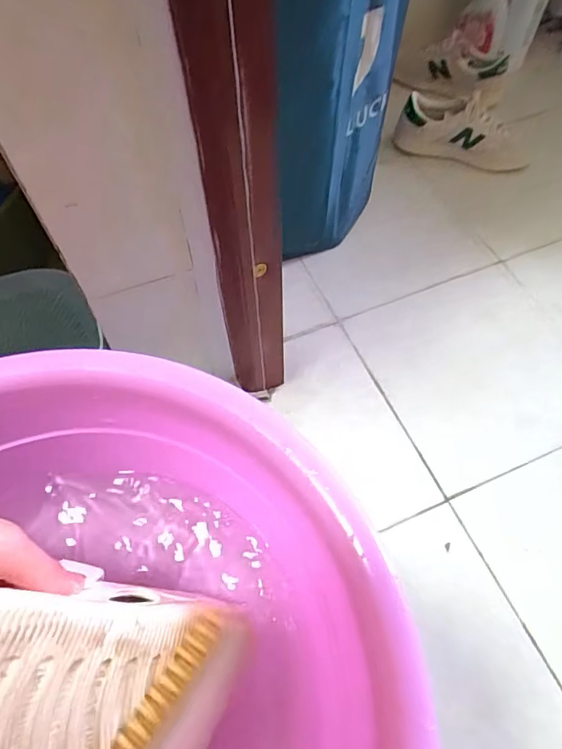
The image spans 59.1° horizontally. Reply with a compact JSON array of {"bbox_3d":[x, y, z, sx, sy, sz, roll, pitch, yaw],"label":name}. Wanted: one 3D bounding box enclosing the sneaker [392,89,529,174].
[{"bbox_3d":[0.351,-0.474,0.938,0.253,0.105,0.099,10,61,7],"label":"sneaker"}]

